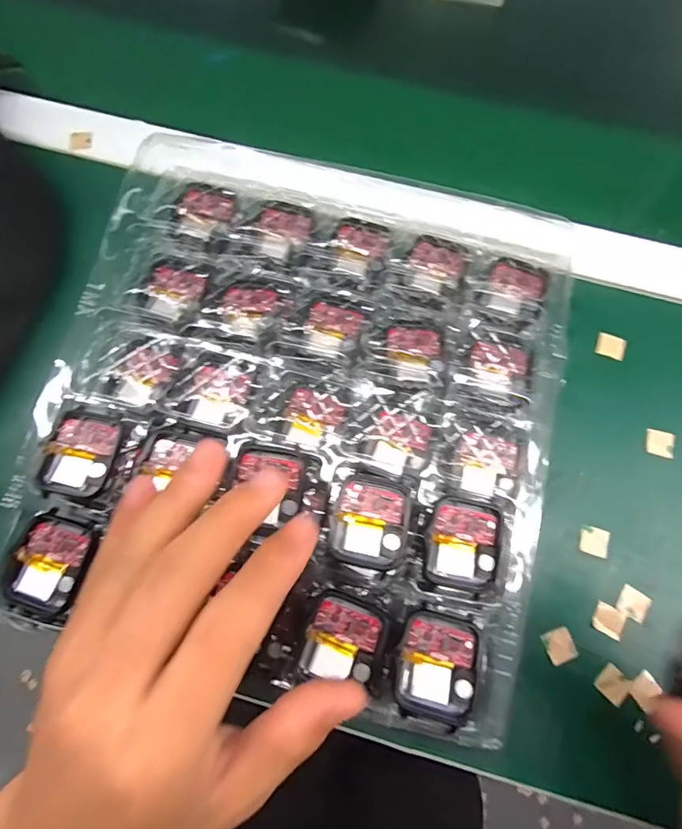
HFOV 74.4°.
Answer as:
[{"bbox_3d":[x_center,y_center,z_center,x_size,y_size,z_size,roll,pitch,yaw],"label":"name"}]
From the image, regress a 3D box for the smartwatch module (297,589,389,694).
[{"bbox_3d":[0.002,0.106,0.211,0.036,0.005,0.038,17,75,4],"label":"smartwatch module"}]

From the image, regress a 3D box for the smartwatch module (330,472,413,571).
[{"bbox_3d":[0.015,0.053,0.223,0.036,0.005,0.043,12,75,3],"label":"smartwatch module"}]

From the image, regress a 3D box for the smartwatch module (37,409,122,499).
[{"bbox_3d":[-0.133,0.020,0.230,0.032,0.006,0.042,12,75,3],"label":"smartwatch module"}]

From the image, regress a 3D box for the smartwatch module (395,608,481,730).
[{"bbox_3d":[0.045,0.117,0.209,0.035,0.005,0.045,16,75,4],"label":"smartwatch module"}]

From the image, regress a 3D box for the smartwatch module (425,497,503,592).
[{"bbox_3d":[0.061,0.064,0.221,0.035,0.008,0.041,11,75,3],"label":"smartwatch module"}]

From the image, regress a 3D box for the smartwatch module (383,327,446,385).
[{"bbox_3d":[0.042,-0.033,0.255,0.034,0.010,0.032,6,75,1],"label":"smartwatch module"}]

